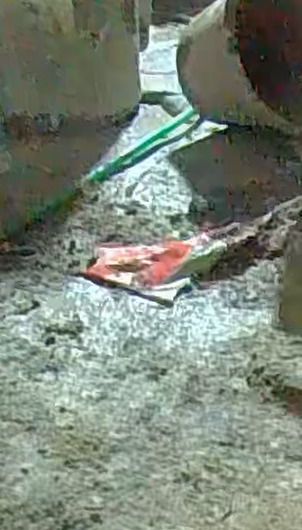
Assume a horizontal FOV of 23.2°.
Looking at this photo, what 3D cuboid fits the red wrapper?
[{"bbox_3d":[-0.004,-0.009,0.902,0.142,0.023,0.102,17,38,28],"label":"red wrapper"}]

